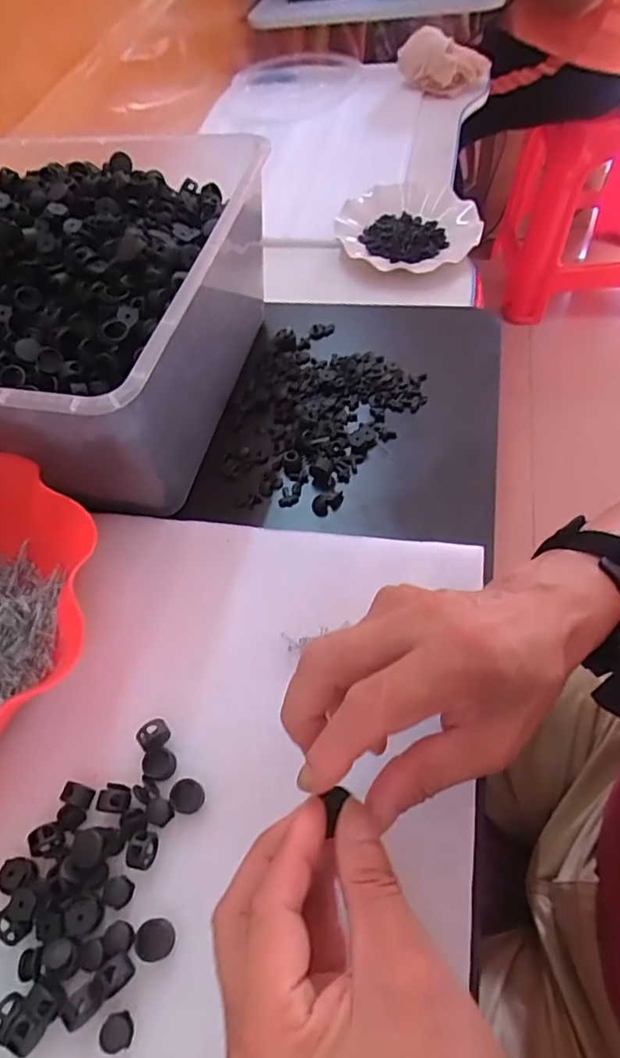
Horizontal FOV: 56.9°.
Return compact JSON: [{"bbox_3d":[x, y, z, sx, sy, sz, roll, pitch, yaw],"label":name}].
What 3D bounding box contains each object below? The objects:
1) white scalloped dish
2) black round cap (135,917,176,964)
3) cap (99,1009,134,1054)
[{"bbox_3d":[0.132,-0.398,0.756,0.200,0.036,0.169,-31,58,-13],"label":"white scalloped dish"},{"bbox_3d":[-0.074,0.195,0.273,0.018,0.004,0.017,-3,56,5],"label":"black round cap"},{"bbox_3d":[-0.087,0.225,0.256,0.014,0.006,0.014,-3,56,5],"label":"cap"}]

